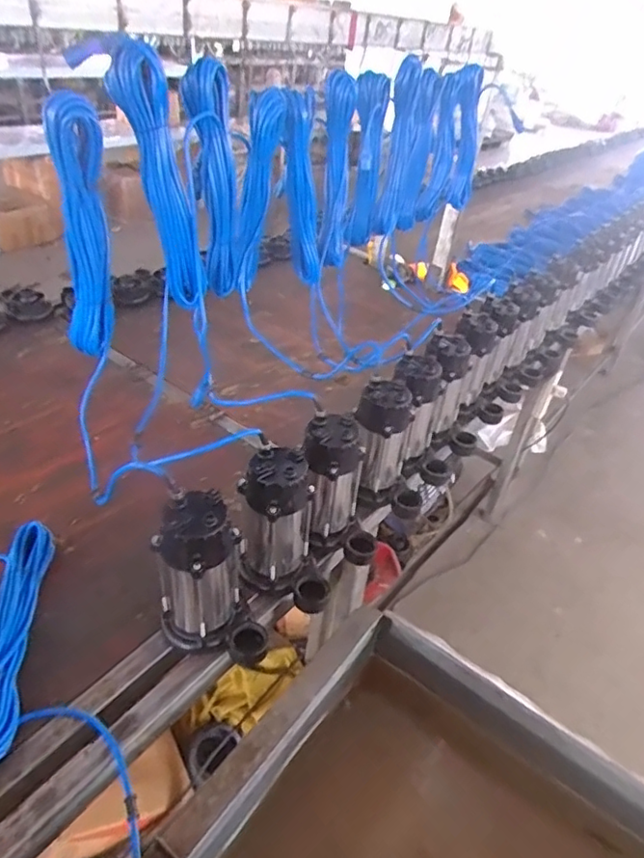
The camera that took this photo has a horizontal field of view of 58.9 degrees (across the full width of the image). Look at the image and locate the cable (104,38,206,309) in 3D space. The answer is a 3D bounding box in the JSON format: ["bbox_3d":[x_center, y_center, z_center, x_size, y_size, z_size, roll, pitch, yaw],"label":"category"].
[{"bbox_3d":[-0.242,-0.362,0.862,0.050,0.369,0.076,26,49,31],"label":"cable"}]

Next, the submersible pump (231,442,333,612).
[{"bbox_3d":[-0.054,0.163,0.863,0.118,0.231,0.138,-8,38,-19],"label":"submersible pump"}]

